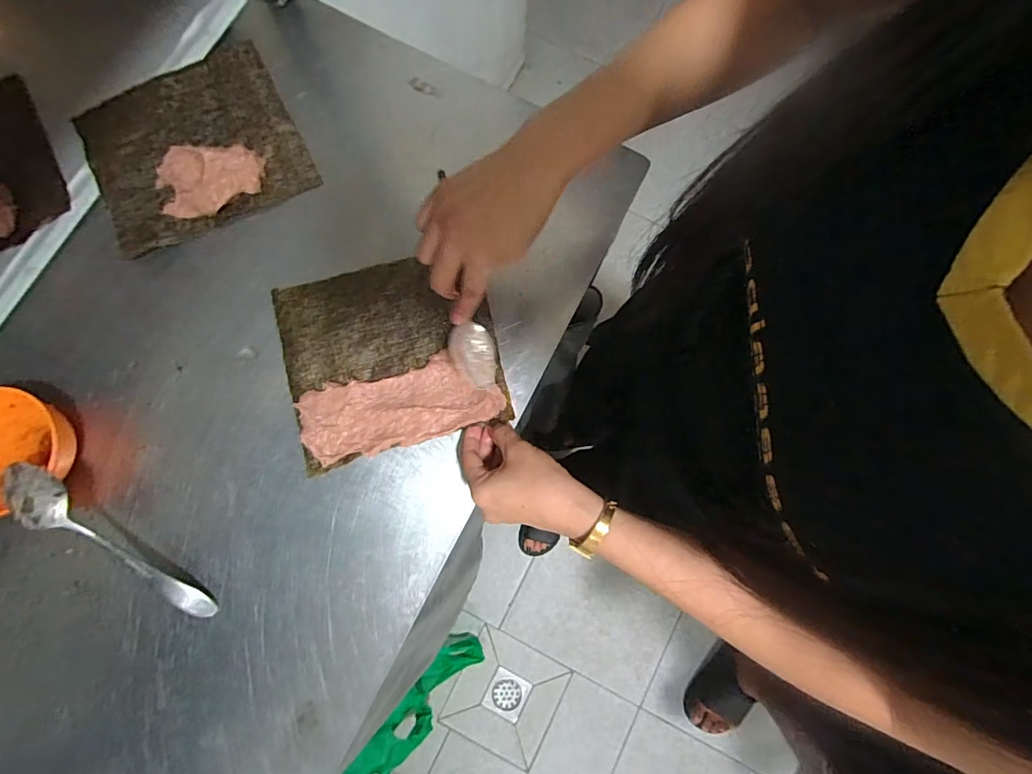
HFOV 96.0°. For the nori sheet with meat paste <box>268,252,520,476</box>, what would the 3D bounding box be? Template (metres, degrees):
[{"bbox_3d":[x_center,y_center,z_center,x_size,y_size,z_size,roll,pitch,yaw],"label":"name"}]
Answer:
[{"bbox_3d":[-0.119,-0.034,0.439,0.194,0.021,0.180,-15,80,-4],"label":"nori sheet with meat paste"}]

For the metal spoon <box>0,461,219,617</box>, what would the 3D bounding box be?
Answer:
[{"bbox_3d":[-0.337,0.132,0.388,0.196,0.019,0.035,42,81,-12],"label":"metal spoon"}]

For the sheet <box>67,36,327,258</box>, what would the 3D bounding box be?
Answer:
[{"bbox_3d":[-0.334,-0.253,0.470,0.204,0.033,0.189,-27,81,-6],"label":"sheet"}]

